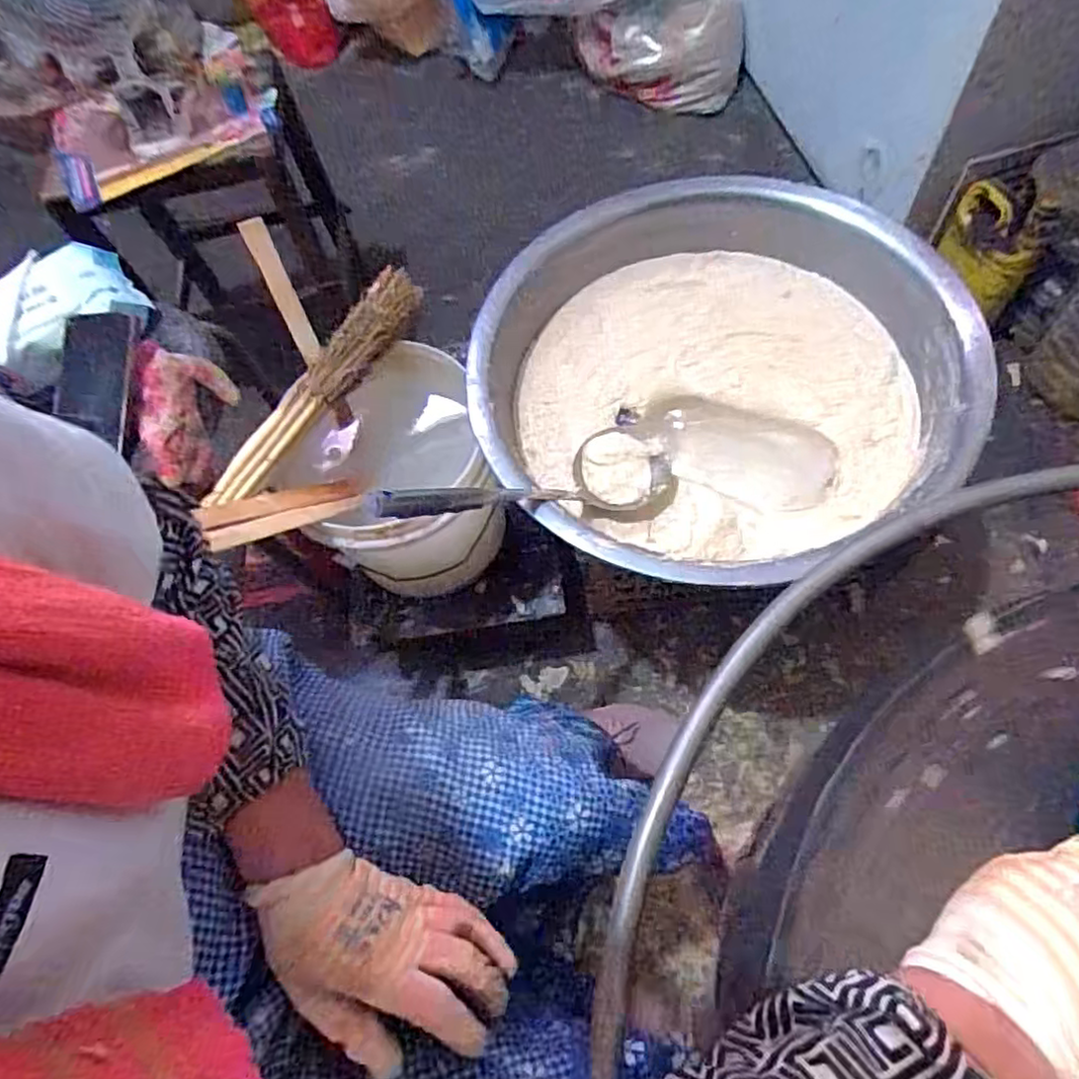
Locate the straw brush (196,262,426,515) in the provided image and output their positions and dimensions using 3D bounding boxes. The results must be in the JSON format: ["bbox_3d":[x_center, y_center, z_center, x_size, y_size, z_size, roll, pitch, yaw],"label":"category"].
[{"bbox_3d":[-0.240,-0.175,0.749,0.056,0.048,0.346,25,67,10],"label":"straw brush"}]

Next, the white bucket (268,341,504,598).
[{"bbox_3d":[-0.166,-0.053,0.848,0.232,0.237,0.226,1,65,-1],"label":"white bucket"}]

